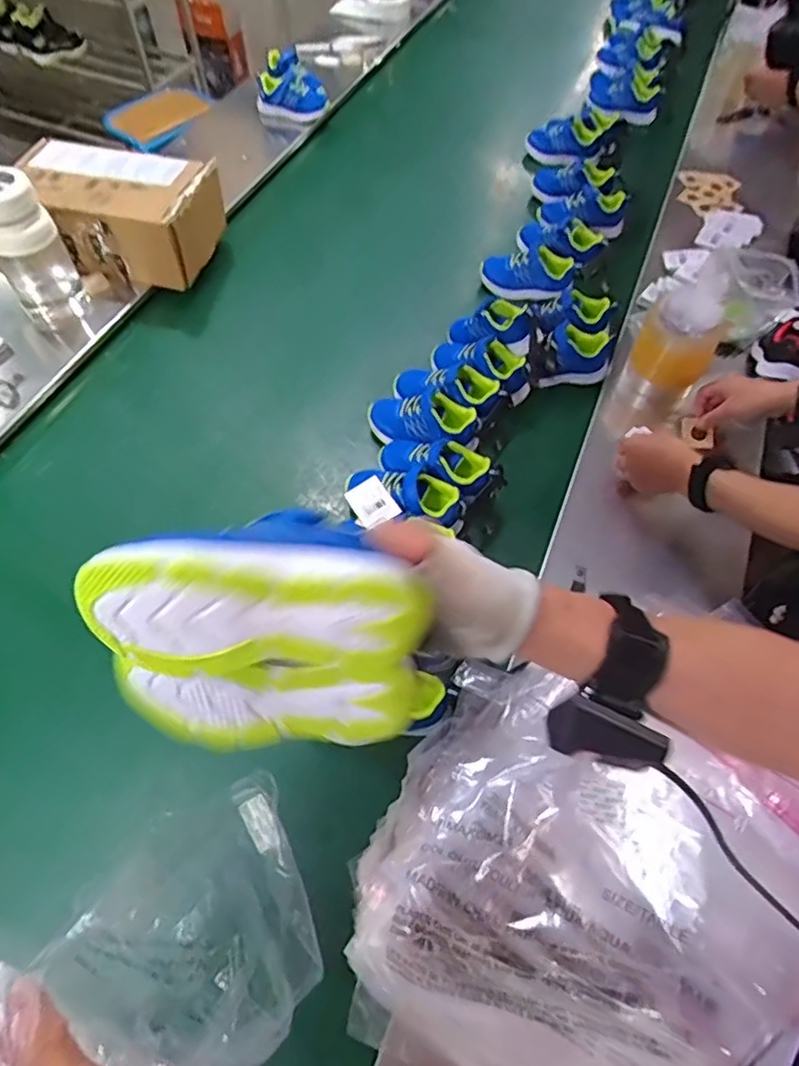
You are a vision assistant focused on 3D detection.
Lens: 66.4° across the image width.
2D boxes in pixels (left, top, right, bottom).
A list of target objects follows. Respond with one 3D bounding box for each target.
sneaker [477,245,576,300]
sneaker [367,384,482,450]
[{"bbox_3d":[0.234,-0.486,1.137,0.168,0.067,0.101,8,56,19],"label":"sneaker"},{"bbox_3d":[0.034,-0.161,0.927,0.171,0.092,0.097,6,59,2],"label":"sneaker"}]

